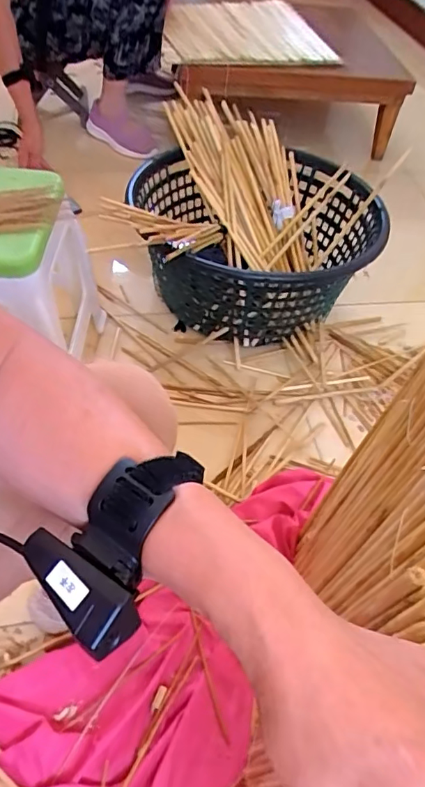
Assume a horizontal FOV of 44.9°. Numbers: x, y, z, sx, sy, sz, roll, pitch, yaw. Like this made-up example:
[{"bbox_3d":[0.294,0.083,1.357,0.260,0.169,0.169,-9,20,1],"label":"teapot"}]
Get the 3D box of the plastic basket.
[{"bbox_3d":[0.080,-0.291,1.062,0.476,0.228,0.446,-1,51,-7],"label":"plastic basket"}]

